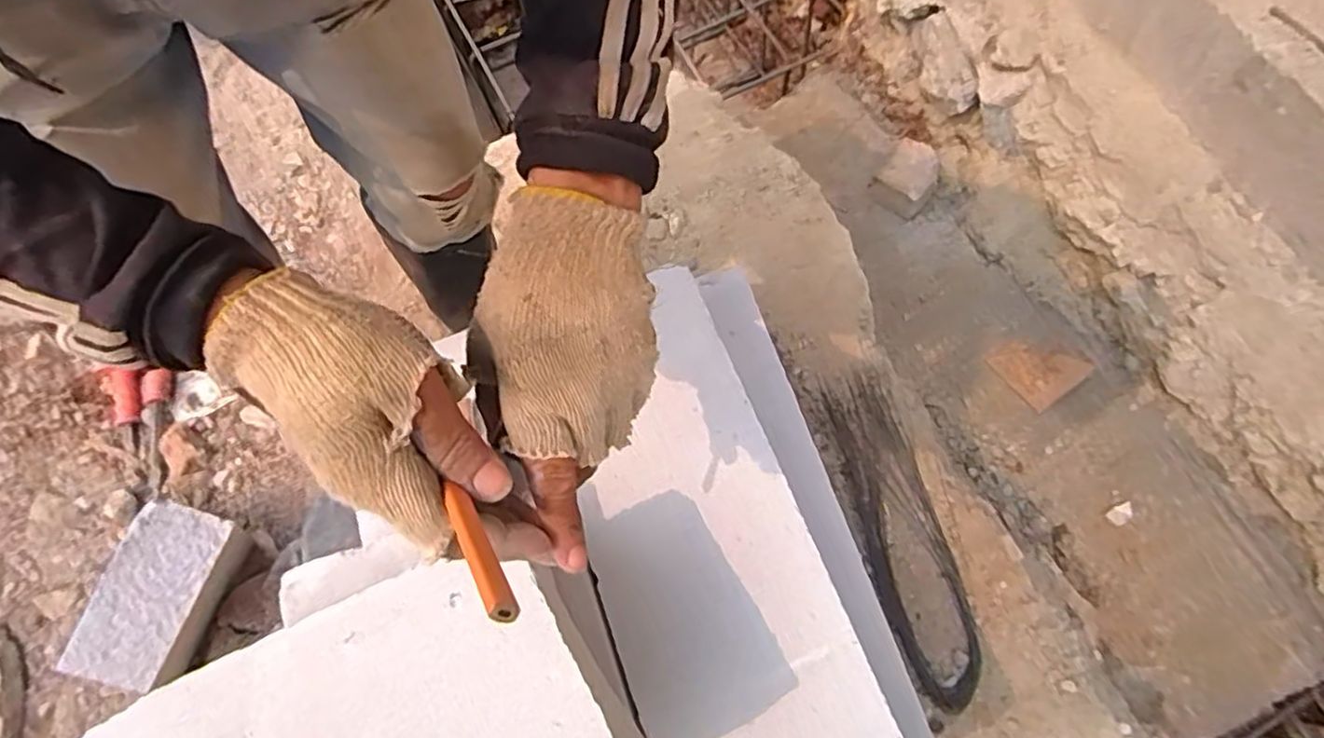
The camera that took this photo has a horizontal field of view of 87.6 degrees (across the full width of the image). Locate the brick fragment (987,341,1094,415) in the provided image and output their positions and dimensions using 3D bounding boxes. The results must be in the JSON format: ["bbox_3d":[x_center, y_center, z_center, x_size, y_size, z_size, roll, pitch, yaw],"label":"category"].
[{"bbox_3d":[0.696,-0.006,1.275,0.139,0.025,0.130,-35,71,-12],"label":"brick fragment"}]

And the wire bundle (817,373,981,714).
[{"bbox_3d":[0.313,0.210,0.900,0.100,0.029,0.423,-13,68,-4],"label":"wire bundle"}]

